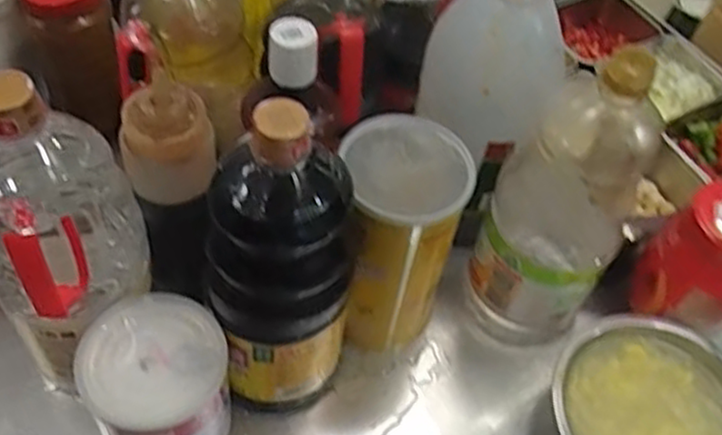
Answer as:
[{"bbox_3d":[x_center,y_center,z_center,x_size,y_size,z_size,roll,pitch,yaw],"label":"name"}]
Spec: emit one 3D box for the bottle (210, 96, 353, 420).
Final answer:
[{"bbox_3d":[-0.060,0.041,0.513,0.100,0.278,0.080,-6,54,-11],"label":"bottle"}]

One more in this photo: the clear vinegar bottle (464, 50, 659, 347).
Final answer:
[{"bbox_3d":[0.159,-0.006,0.590,0.107,0.273,0.093,22,53,12],"label":"clear vinegar bottle"}]

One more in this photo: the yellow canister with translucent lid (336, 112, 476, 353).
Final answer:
[{"bbox_3d":[0.026,0.018,0.606,0.088,0.208,0.101,-6,53,-10],"label":"yellow canister with translucent lid"}]

